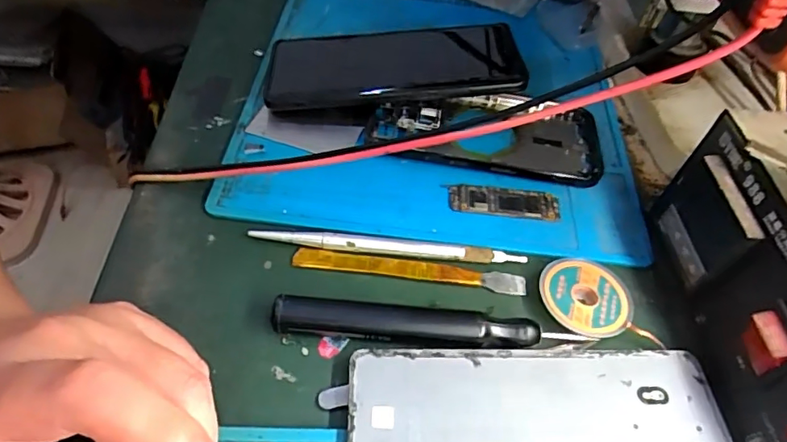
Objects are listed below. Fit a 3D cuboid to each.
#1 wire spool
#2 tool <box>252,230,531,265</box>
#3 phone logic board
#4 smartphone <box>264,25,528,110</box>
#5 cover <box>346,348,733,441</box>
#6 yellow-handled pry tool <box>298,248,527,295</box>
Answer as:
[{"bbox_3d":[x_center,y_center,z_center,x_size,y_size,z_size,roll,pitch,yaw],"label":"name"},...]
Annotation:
[{"bbox_3d":[0.096,0.039,0.259,0.044,0.010,0.043,3,51,-3],"label":"wire spool"},{"bbox_3d":[-0.002,0.013,0.272,0.144,0.005,0.008,5,51,-1],"label":"tool"},{"bbox_3d":[0.064,-0.012,0.299,0.064,0.004,0.020,5,51,-1],"label":"phone logic board"},{"bbox_3d":[-0.001,-0.105,0.342,0.165,0.011,0.077,-4,48,5],"label":"smartphone"},{"bbox_3d":[0.062,0.090,0.217,0.160,0.007,0.072,2,51,-4],"label":"cover"},{"bbox_3d":[0.009,0.026,0.268,0.120,0.004,0.011,7,51,0],"label":"yellow-handled pry tool"}]

